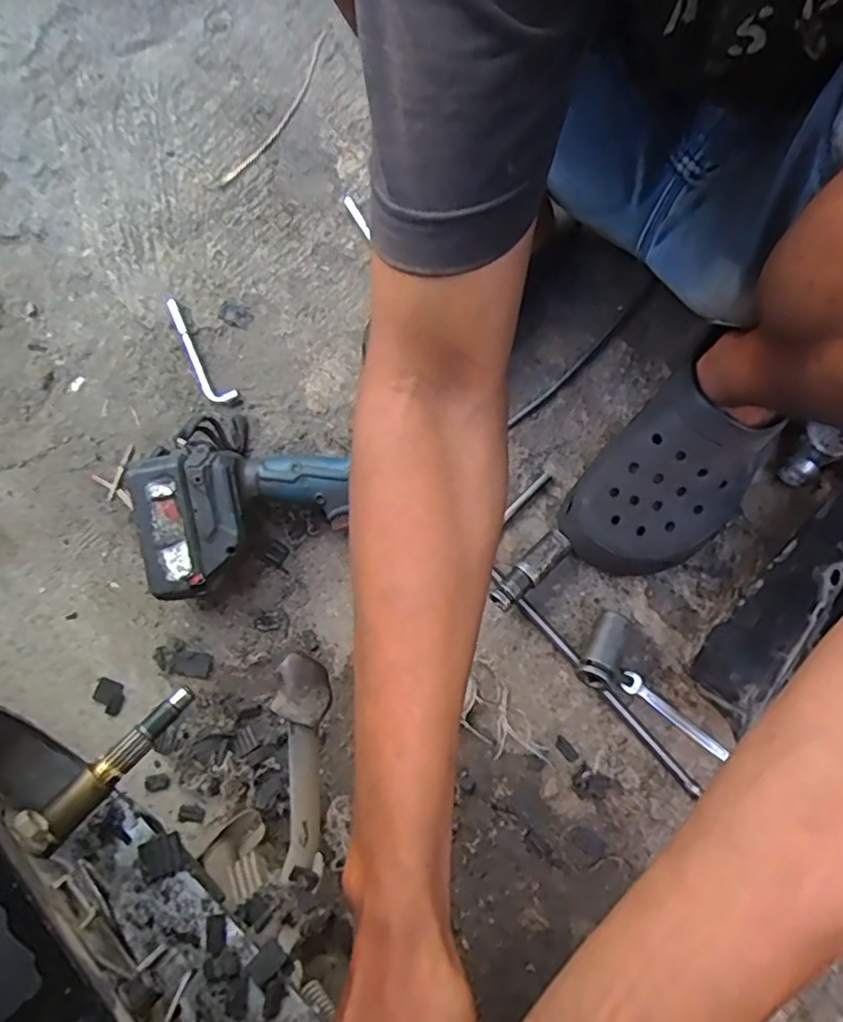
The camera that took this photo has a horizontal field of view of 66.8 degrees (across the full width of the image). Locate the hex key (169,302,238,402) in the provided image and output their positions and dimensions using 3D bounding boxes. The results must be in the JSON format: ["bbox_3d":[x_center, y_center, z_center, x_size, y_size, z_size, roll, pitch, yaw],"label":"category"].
[{"bbox_3d":[-0.213,-0.152,0.605,0.025,0.010,0.116,-29,78,-8],"label":"hex key"}]

